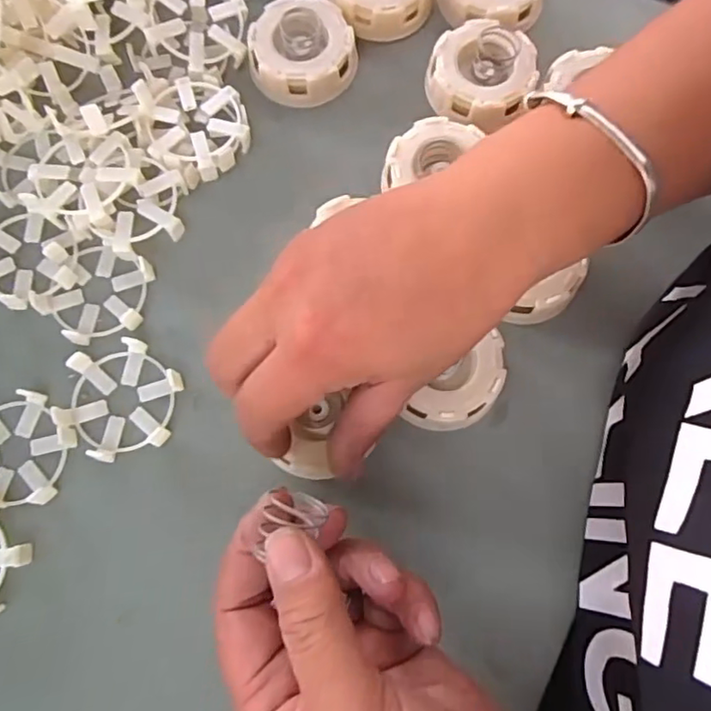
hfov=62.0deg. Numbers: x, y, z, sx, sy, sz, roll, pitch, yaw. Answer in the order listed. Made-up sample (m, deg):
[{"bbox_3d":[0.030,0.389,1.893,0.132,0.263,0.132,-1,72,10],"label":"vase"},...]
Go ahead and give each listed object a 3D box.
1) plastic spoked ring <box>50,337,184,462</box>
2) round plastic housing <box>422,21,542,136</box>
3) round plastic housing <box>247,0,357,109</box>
[{"bbox_3d":[-0.117,0.021,0.293,0.059,0.012,0.055,0,76,-2],"label":"plastic spoked ring"},{"bbox_3d":[0.073,-0.164,0.341,0.058,0.026,0.059,0,76,-2],"label":"round plastic housing"},{"bbox_3d":[-0.032,-0.180,0.343,0.060,0.024,0.059,0,76,-2],"label":"round plastic housing"}]

